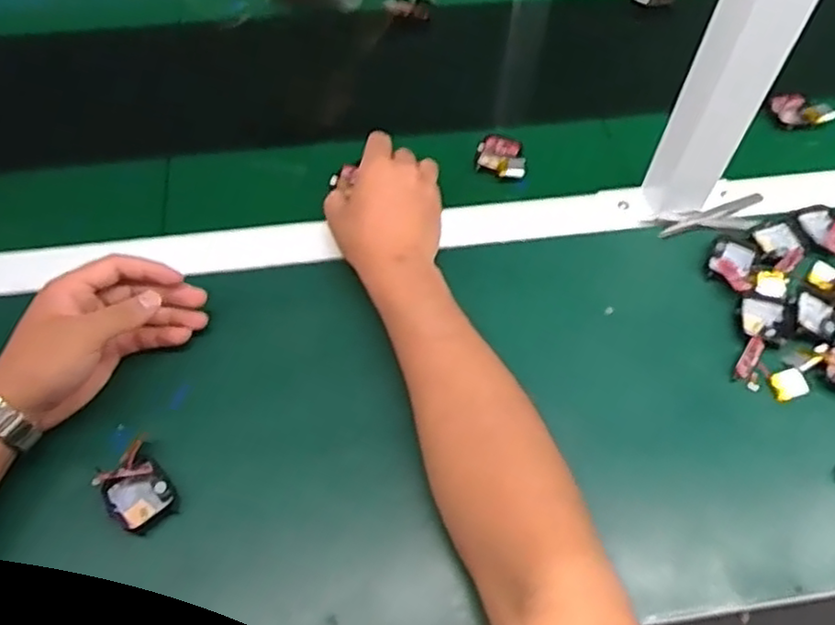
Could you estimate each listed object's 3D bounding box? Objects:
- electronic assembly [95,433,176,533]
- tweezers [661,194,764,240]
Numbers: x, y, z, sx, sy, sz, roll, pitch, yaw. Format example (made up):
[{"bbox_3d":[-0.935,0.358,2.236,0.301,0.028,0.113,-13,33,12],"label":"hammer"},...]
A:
[{"bbox_3d":[-0.183,0.115,0.437,0.039,0.023,0.049,-36,65,-21],"label":"electronic assembly"},{"bbox_3d":[0.252,-0.083,0.576,0.111,0.007,0.012,-22,61,-14],"label":"tweezers"}]

